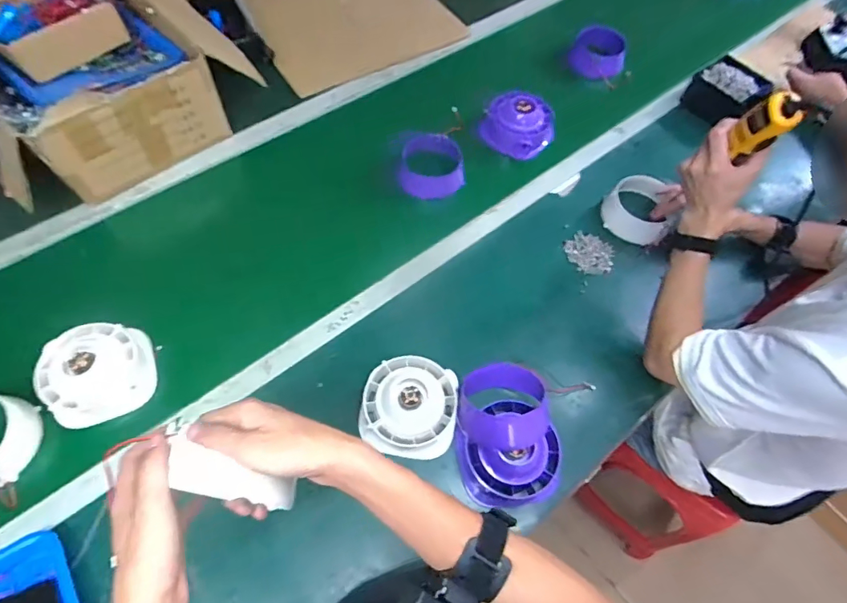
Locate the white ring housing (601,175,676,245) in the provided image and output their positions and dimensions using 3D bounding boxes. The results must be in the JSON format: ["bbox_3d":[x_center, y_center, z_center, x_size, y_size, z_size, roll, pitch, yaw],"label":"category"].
[{"bbox_3d":[0.402,-0.169,0.883,0.112,0.063,0.127,-39,71,-21],"label":"white ring housing"}]

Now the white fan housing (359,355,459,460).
[{"bbox_3d":[-0.020,0.152,0.683,0.130,0.076,0.133,2,62,-3],"label":"white fan housing"}]

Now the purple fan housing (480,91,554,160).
[{"bbox_3d":[0.193,-0.357,0.966,0.130,0.079,0.109,32,65,12],"label":"purple fan housing"}]

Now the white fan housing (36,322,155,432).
[{"bbox_3d":[-0.469,0.098,0.677,0.139,0.058,0.150,-15,64,-11],"label":"white fan housing"}]

